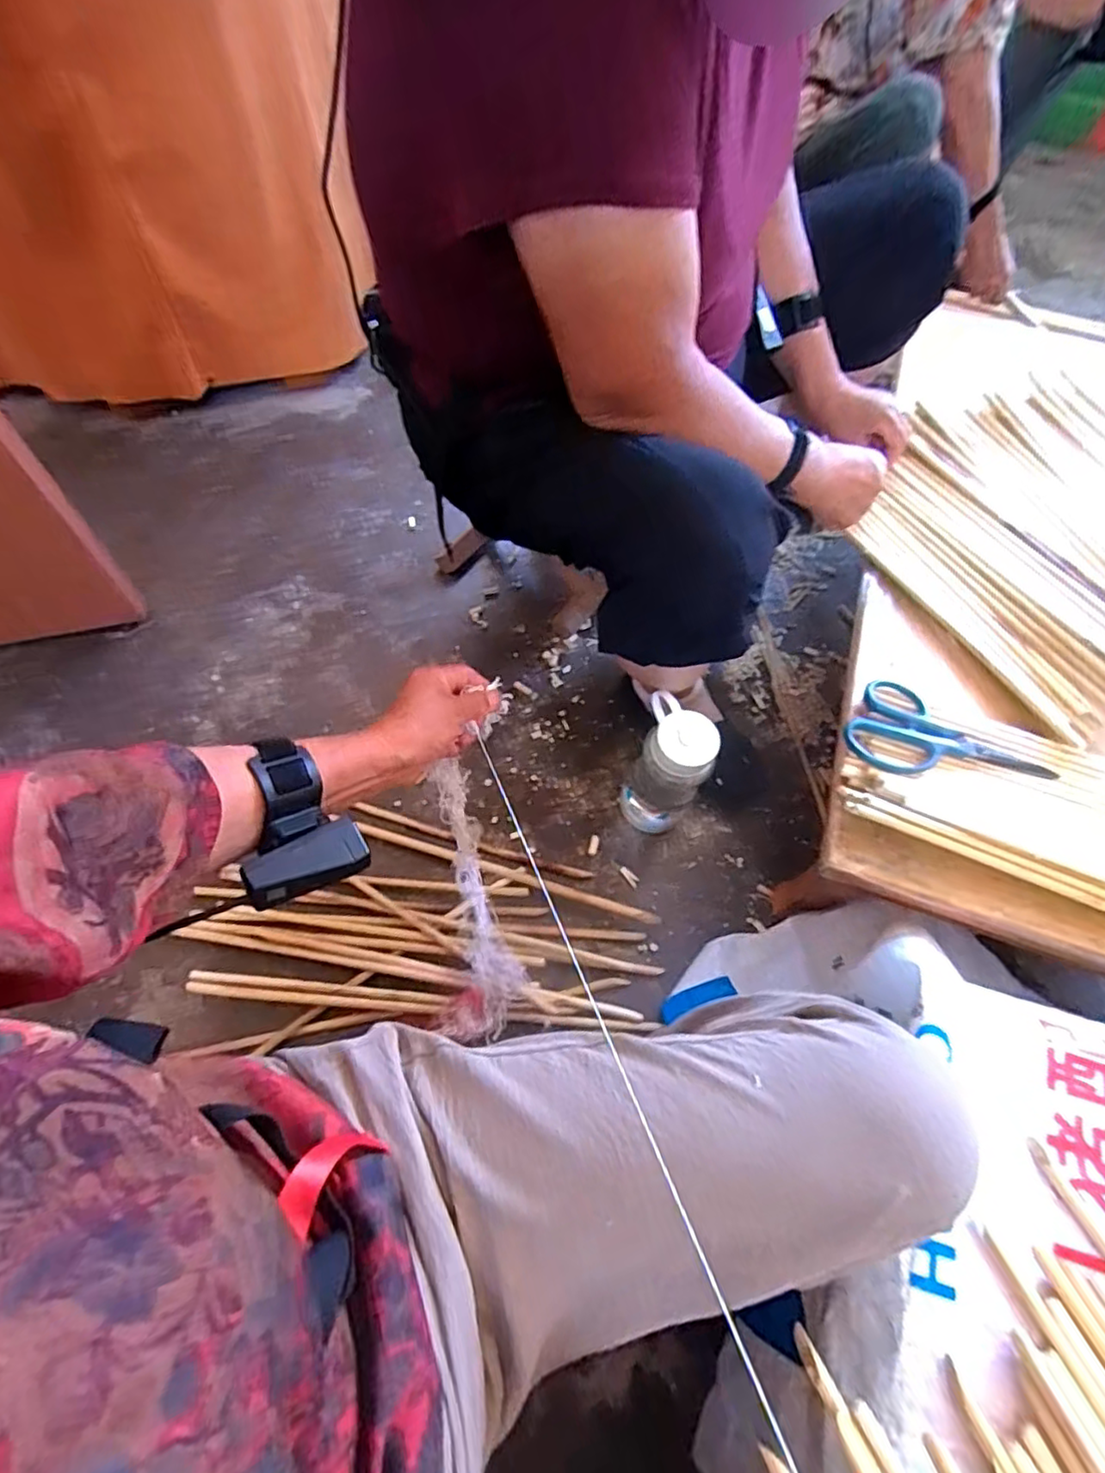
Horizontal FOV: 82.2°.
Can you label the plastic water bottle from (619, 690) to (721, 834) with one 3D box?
[{"bbox_3d":[0.130,0.045,0.734,0.086,0.184,0.081,23,62,11],"label":"plastic water bottle"}]

